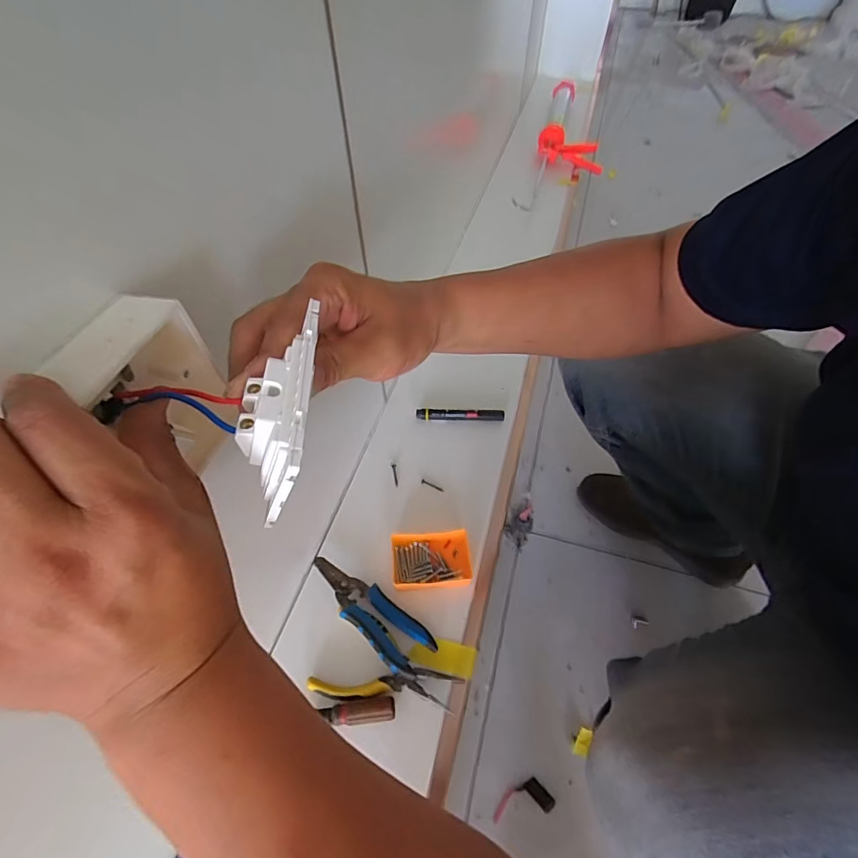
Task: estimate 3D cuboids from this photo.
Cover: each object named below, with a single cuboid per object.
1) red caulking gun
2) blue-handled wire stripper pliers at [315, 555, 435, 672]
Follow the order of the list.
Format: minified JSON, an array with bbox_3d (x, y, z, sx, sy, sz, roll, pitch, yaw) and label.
[{"bbox_3d":[0.328,-0.656,1.047,0.159,0.087,0.394,14,69,11],"label":"red caulking gun"},{"bbox_3d":[-0.070,0.197,0.506,0.163,0.022,0.054,36,61,24],"label":"blue-handled wire stripper pliers"}]

